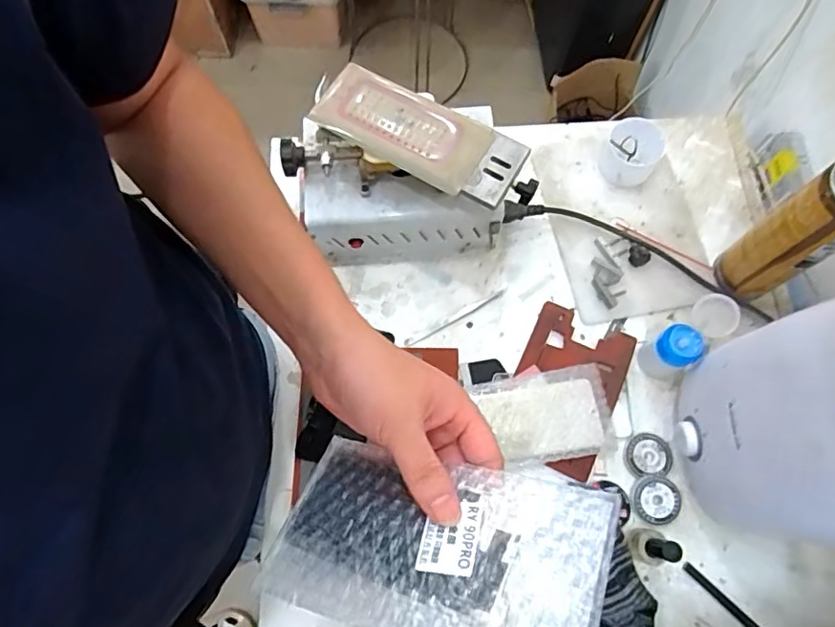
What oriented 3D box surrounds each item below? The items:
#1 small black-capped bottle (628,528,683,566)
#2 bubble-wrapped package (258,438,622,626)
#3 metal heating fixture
[{"bbox_3d":[0.220,0.216,0.519,0.026,0.069,0.032,28,74,8],"label":"small black-capped bottle"},{"bbox_3d":[0.005,0.123,0.298,0.179,0.006,0.099,4,46,28],"label":"bubble-wrapped package"},{"bbox_3d":[-0.022,-0.128,0.597,0.249,0.155,0.150,30,74,9],"label":"metal heating fixture"}]

